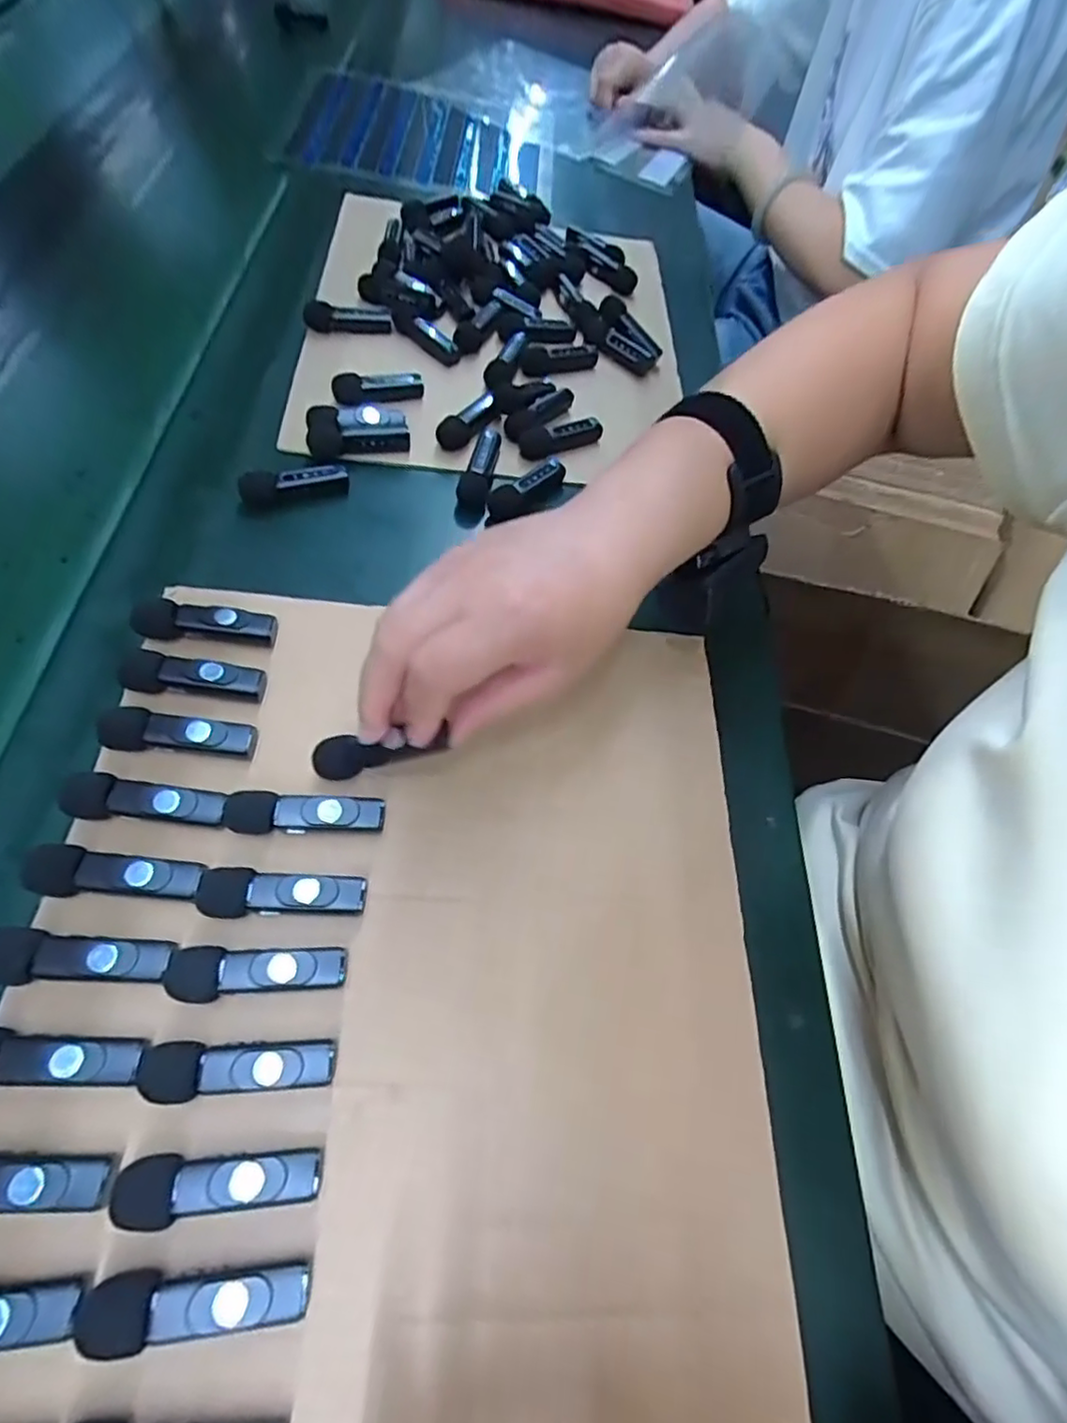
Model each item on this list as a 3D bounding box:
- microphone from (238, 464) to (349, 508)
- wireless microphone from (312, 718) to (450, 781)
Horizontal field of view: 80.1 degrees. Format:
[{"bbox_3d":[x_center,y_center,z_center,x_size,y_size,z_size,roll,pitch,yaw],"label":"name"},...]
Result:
[{"bbox_3d":[-0.151,-0.144,0.402,0.065,0.013,0.019,-10,62,-10],"label":"microphone"},{"bbox_3d":[-0.069,0.017,0.282,0.064,0.018,0.018,-7,58,19],"label":"wireless microphone"}]

